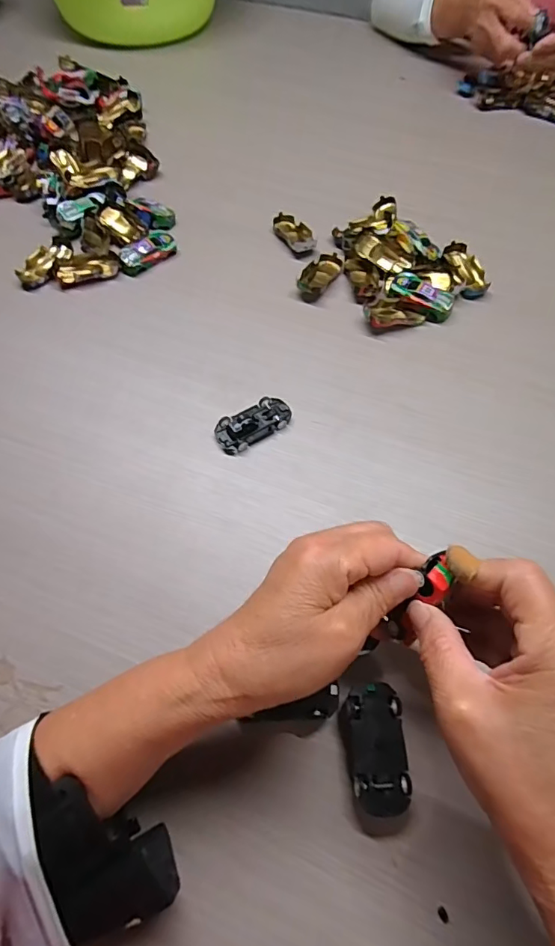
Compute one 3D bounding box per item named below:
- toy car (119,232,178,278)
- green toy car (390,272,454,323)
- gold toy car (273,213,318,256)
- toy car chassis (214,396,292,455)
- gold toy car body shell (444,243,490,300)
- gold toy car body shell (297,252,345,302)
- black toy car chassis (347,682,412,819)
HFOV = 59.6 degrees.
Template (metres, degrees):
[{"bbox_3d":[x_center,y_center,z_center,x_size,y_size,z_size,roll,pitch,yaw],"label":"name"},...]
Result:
[{"bbox_3d":[-0.136,-0.231,0.507,0.065,0.018,0.027,-38,66,-20],"label":"toy car"},{"bbox_3d":[0.139,-0.171,0.470,0.062,0.021,0.026,33,65,18],"label":"green toy car"},{"bbox_3d":[0.020,-0.260,0.529,0.032,0.013,0.066,-27,63,-15],"label":"gold toy car"},{"bbox_3d":[-0.019,-0.041,0.400,0.065,0.014,0.031,-29,64,-16],"label":"toy car chassis"},{"bbox_3d":[0.193,-0.208,0.497,0.033,0.021,0.064,-8,60,-5],"label":"gold toy car body shell"},{"bbox_3d":[0.042,-0.203,0.493,0.029,0.017,0.065,27,63,15],"label":"gold toy car body shell"},{"bbox_3d":[0.057,0.158,0.280,0.032,0.022,0.065,-1,59,0],"label":"black toy car chassis"}]

